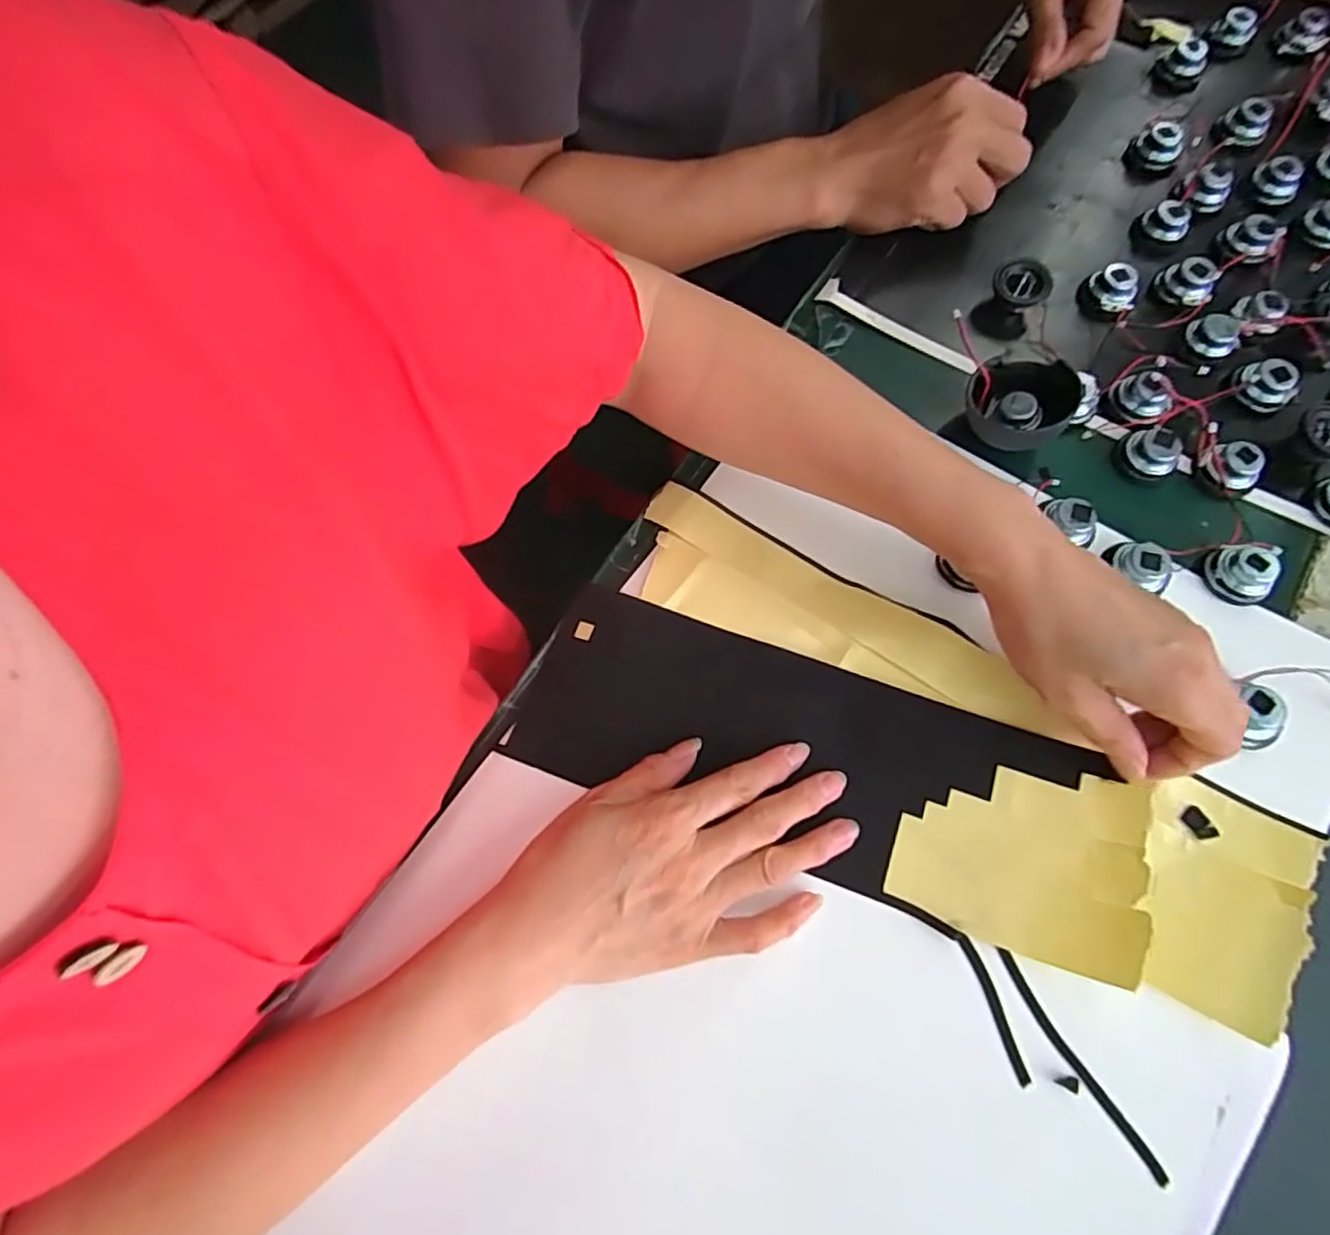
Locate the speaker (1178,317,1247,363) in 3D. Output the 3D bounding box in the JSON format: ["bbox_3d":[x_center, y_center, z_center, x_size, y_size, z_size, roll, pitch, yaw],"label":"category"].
[{"bbox_3d":[0.358,-0.183,0.431,0.030,0.013,0.030,21,72,9],"label":"speaker"}]

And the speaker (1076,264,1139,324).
[{"bbox_3d":[0.302,-0.222,0.449,0.030,0.021,0.030,-15,70,-4],"label":"speaker"}]

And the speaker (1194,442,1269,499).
[{"bbox_3d":[0.342,-0.089,0.400,0.029,0.022,0.031,-31,72,-9],"label":"speaker"}]

